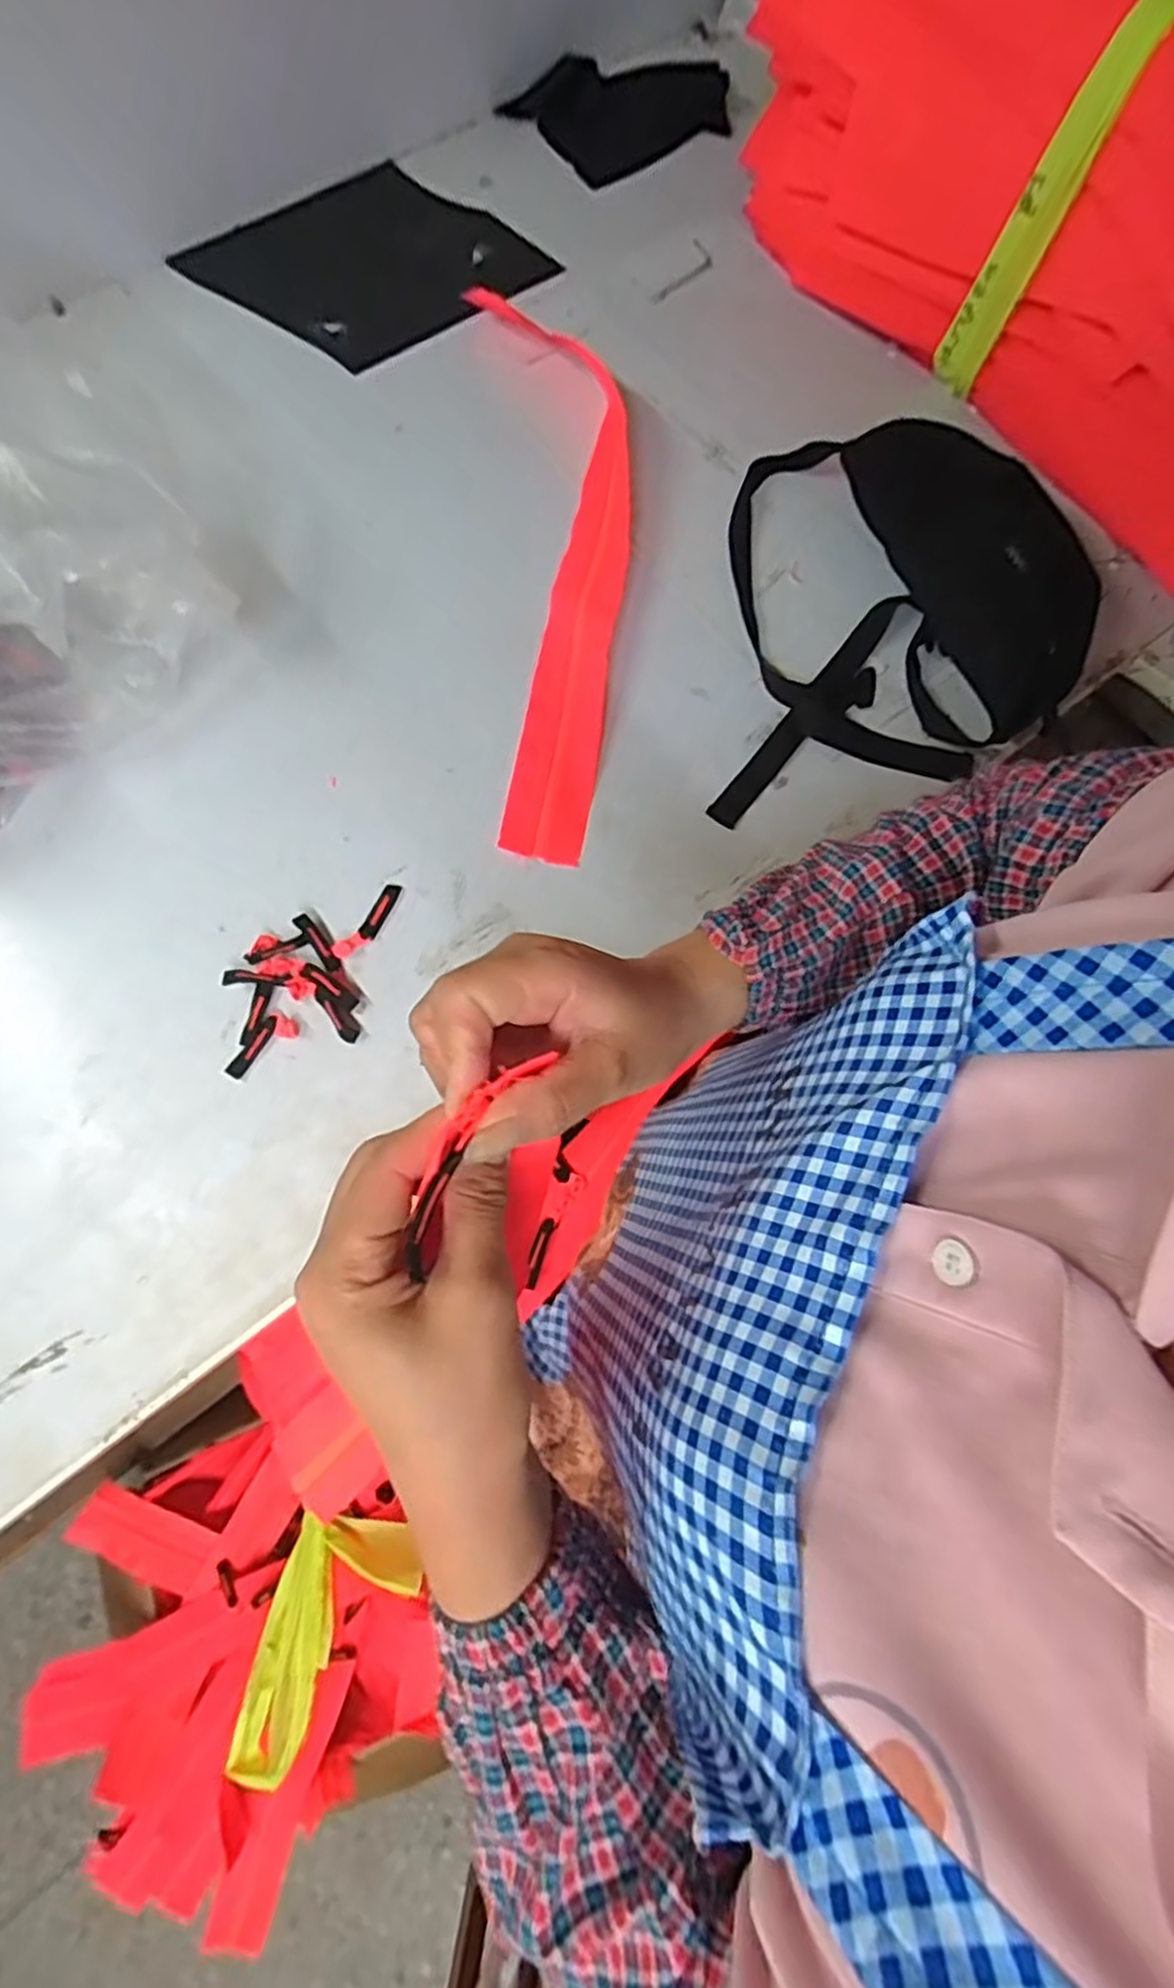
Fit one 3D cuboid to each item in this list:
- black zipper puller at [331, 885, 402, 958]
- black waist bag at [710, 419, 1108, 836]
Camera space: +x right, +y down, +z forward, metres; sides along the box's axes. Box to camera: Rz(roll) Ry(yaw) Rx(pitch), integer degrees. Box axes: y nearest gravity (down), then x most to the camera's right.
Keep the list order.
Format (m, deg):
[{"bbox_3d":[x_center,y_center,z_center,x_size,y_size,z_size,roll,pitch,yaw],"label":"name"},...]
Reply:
[{"bbox_3d":[-0.155,-0.052,0.538,0.017,0.005,0.067,32,74,8],"label":"black zipper puller"},{"bbox_3d":[0.245,-0.302,0.583,0.259,0.092,0.321,6,73,0],"label":"black waist bag"}]

